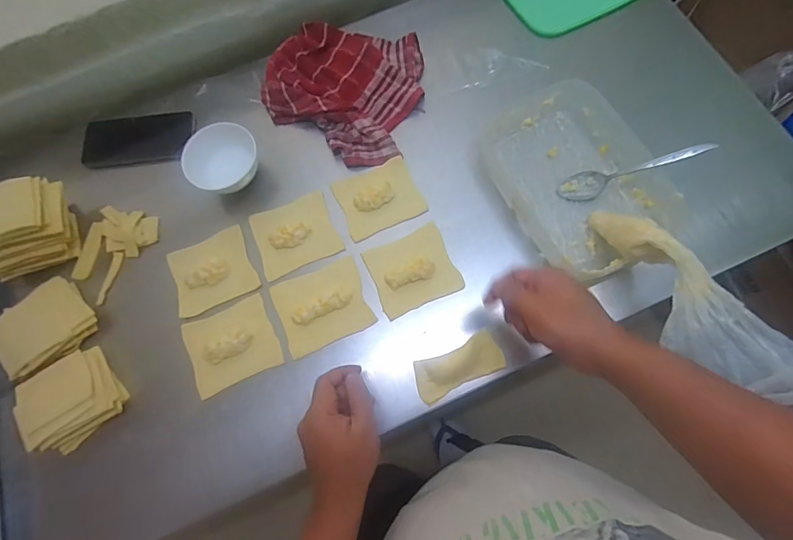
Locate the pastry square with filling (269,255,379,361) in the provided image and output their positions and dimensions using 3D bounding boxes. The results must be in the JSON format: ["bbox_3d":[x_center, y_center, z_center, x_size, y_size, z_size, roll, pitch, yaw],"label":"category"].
[{"bbox_3d":[-0.095,0.044,0.516,0.113,0.013,0.099,-21,74,-5],"label":"pastry square with filling"}]

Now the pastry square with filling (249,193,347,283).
[{"bbox_3d":[-0.138,-0.050,0.549,0.106,0.014,0.094,-23,74,-5],"label":"pastry square with filling"}]

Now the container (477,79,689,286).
[{"bbox_3d":[0.240,-0.132,0.539,0.192,0.047,0.268,-29,75,-7],"label":"container"}]

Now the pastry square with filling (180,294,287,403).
[{"bbox_3d":[-0.208,0.094,0.508,0.105,0.009,0.094,-24,74,-5],"label":"pastry square with filling"}]

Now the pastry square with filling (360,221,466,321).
[{"bbox_3d":[0.021,-0.001,0.525,0.107,0.015,0.094,-24,74,-6],"label":"pastry square with filling"}]

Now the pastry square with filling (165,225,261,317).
[{"bbox_3d":[-0.248,0.000,0.540,0.102,0.009,0.097,-24,74,-5],"label":"pastry square with filling"}]

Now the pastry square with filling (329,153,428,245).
[{"bbox_3d":[-0.024,-0.101,0.560,0.109,0.013,0.090,-24,74,-5],"label":"pastry square with filling"}]

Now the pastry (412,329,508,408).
[{"bbox_3d":[0.074,0.116,0.489,0.108,0.017,0.049,-25,75,-6],"label":"pastry"}]

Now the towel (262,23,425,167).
[{"bbox_3d":[-0.082,-0.271,0.600,0.221,0.032,0.208,16,75,6],"label":"towel"}]

